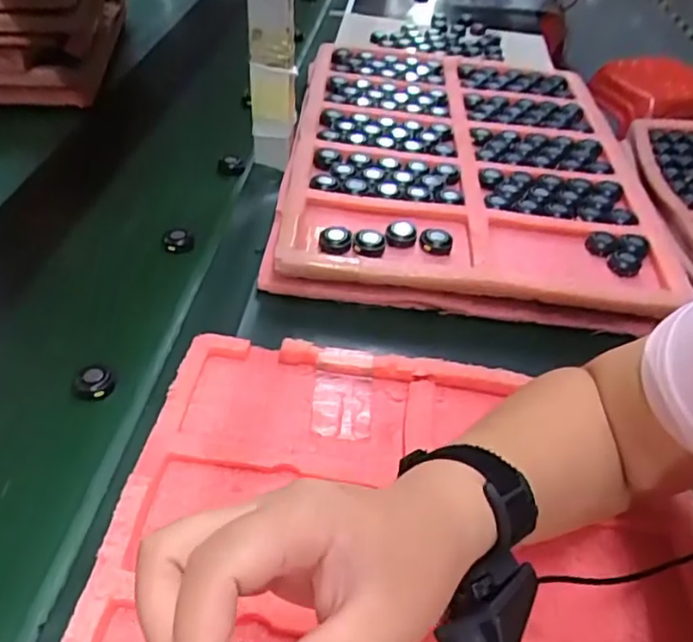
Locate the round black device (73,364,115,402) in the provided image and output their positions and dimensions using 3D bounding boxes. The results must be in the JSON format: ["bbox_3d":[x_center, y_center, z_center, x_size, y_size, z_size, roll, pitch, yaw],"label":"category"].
[{"bbox_3d":[-0.197,0.046,0.475,0.029,0.016,0.029,1,44,-1],"label":"round black device"}]

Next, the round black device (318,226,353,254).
[{"bbox_3d":[-0.010,-0.074,0.556,0.029,0.010,0.035,3,44,0],"label":"round black device"}]

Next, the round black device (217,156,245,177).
[{"bbox_3d":[-0.137,-0.184,0.725,0.035,0.032,0.014,10,50,8],"label":"round black device"}]

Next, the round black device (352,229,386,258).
[{"bbox_3d":[0.020,-0.070,0.553,0.028,0.013,0.028,1,44,-1],"label":"round black device"}]

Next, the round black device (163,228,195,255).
[{"bbox_3d":[-0.168,-0.080,0.613,0.030,0.018,0.030,-10,45,-13],"label":"round black device"}]

